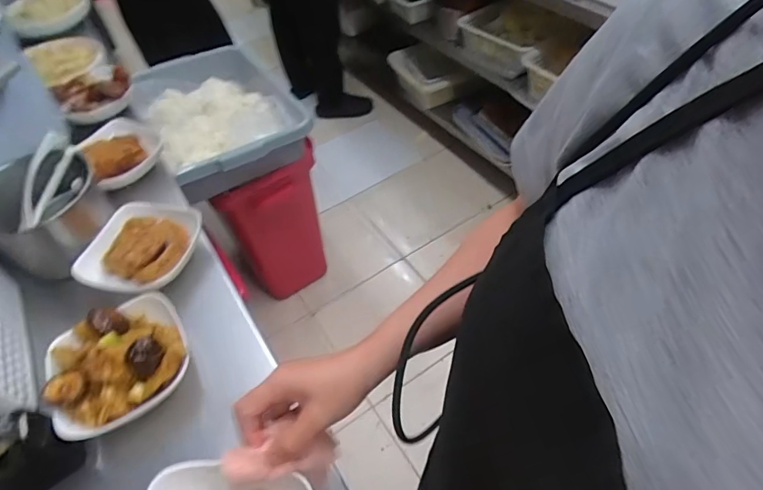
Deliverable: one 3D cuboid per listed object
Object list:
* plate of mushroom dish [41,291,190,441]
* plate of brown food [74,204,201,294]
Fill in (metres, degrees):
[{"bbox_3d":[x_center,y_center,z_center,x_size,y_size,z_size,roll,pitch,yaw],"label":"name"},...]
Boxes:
[{"bbox_3d":[-0.309,0.130,0.522,0.149,0.046,0.141,-34,56,-19],"label":"plate of mushroom dish"},{"bbox_3d":[-0.336,0.000,0.634,0.135,0.044,0.147,10,54,14],"label":"plate of brown food"}]

